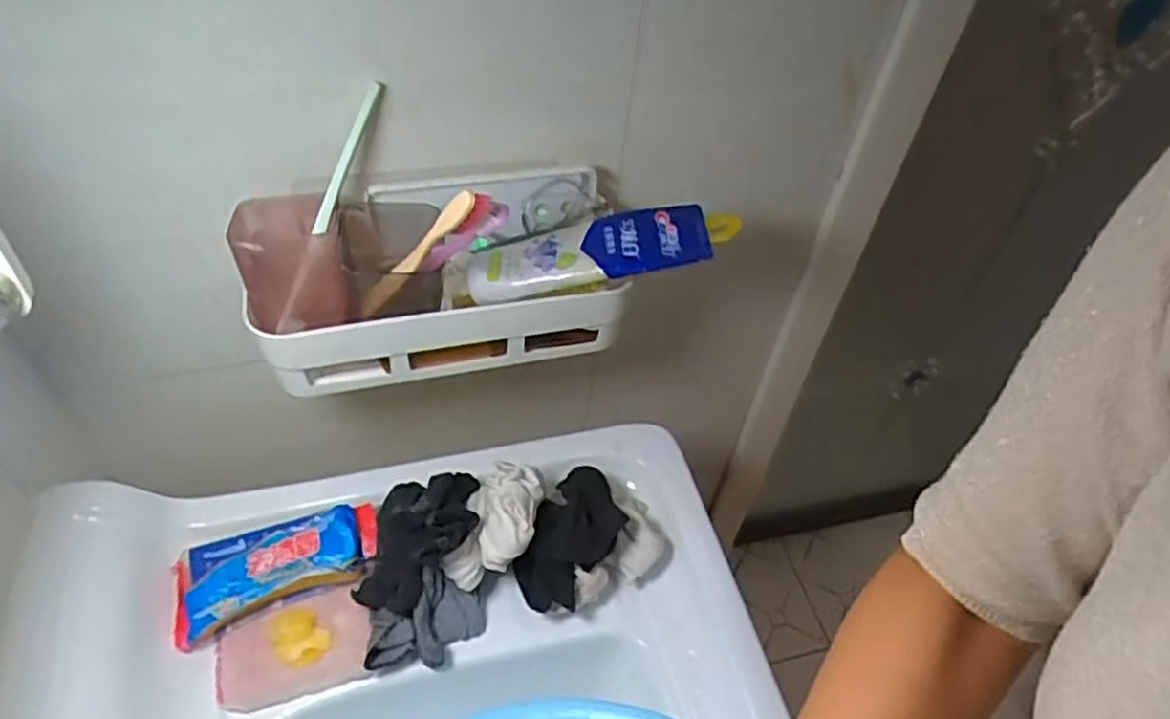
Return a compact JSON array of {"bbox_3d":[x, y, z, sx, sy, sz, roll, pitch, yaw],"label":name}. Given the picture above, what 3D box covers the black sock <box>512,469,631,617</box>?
[{"bbox_3d":[-0.009,0.132,0.582,0.065,0.046,0.112,24,50,15],"label":"black sock"}]

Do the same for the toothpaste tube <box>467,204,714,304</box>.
[{"bbox_3d":[0.000,-0.075,0.522,0.163,0.025,0.057,-11,48,8],"label":"toothpaste tube"}]

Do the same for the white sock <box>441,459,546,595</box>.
[{"bbox_3d":[-0.065,0.123,0.573,0.059,0.058,0.092,14,48,6],"label":"white sock"}]

